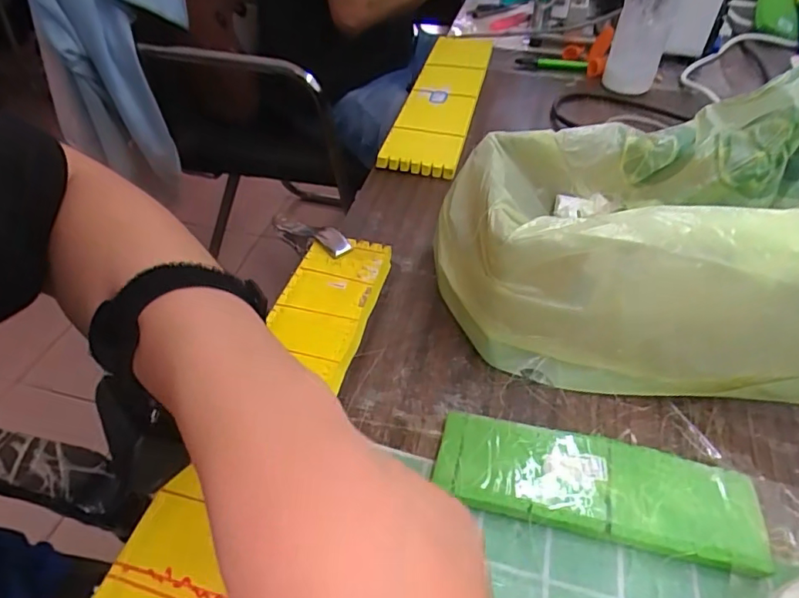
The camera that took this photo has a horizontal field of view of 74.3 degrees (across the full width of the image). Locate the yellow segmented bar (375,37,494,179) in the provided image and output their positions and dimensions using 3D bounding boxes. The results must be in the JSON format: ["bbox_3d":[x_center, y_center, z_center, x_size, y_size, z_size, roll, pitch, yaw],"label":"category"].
[{"bbox_3d":[0.057,-0.260,0.664,0.081,0.021,0.358,9,46,9],"label":"yellow segmented bar"}]

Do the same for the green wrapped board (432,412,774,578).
[{"bbox_3d":[0.112,0.109,0.307,0.178,0.014,0.058,10,46,10],"label":"green wrapped board"}]

